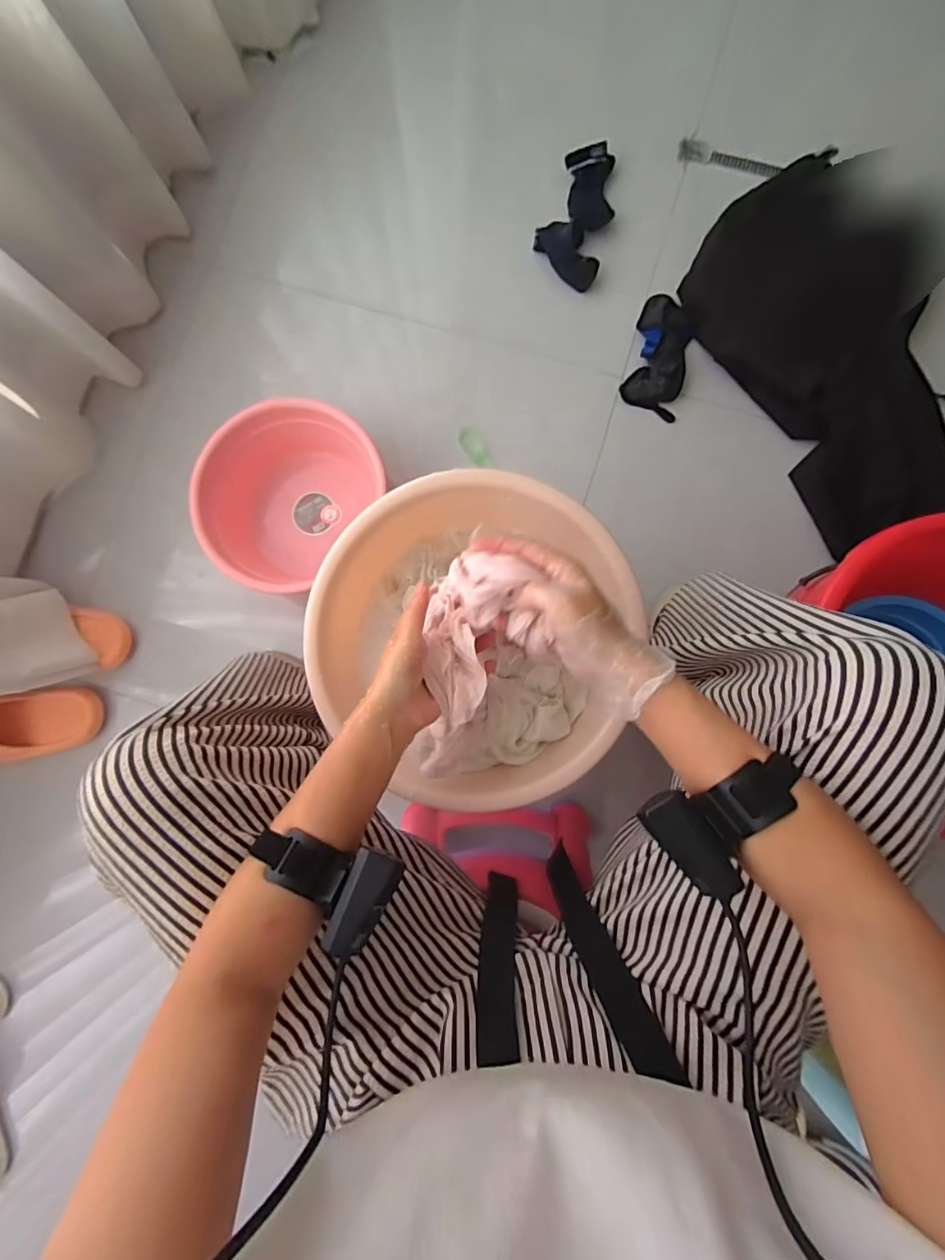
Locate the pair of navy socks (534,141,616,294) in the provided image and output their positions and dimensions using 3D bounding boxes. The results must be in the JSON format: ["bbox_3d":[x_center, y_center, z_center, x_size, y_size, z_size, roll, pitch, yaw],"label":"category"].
[{"bbox_3d":[0.193,-0.739,0.859,0.117,0.029,0.236,19,86,4],"label":"pair of navy socks"}]

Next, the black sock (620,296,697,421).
[{"bbox_3d":[0.325,-0.483,0.815,0.097,0.063,0.211,15,86,3],"label":"black sock"}]

